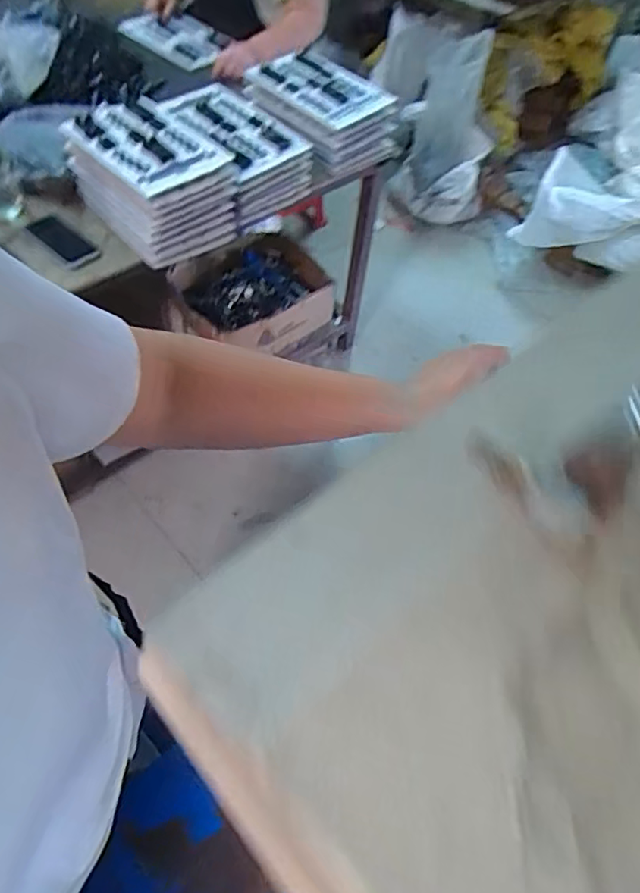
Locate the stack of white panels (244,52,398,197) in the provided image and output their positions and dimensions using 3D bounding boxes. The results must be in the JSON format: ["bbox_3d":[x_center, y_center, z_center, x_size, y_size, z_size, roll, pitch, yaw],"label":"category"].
[{"bbox_3d":[-0.016,-0.820,1.451,0.260,0.160,0.356,-34,65,-23],"label":"stack of white panels"}]

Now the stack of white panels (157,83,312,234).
[{"bbox_3d":[-0.189,-0.653,1.304,0.215,0.142,0.337,-33,64,-22],"label":"stack of white panels"}]

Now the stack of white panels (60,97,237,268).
[{"bbox_3d":[-0.348,-0.547,1.197,0.224,0.172,0.355,-37,66,-24],"label":"stack of white panels"}]

